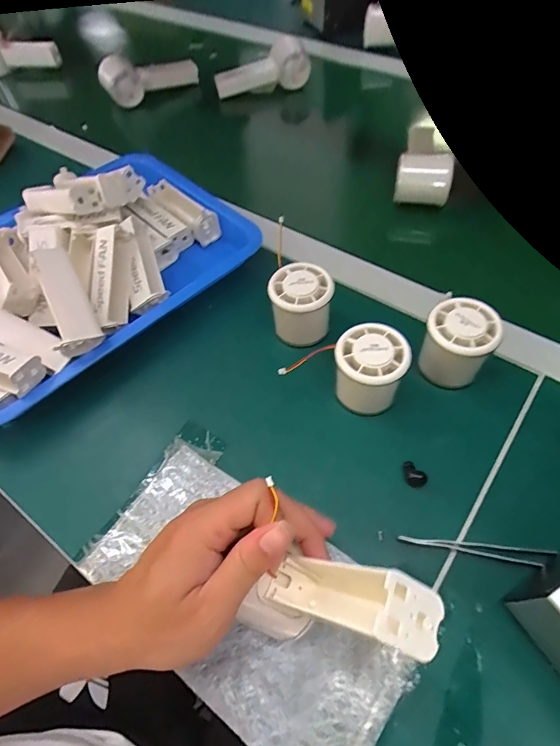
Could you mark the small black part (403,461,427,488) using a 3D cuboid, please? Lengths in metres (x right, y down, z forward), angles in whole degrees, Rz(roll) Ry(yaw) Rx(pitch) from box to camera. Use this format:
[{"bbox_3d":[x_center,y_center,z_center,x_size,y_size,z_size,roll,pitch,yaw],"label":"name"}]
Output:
[{"bbox_3d":[0.105,0.080,0.342,0.012,0.010,0.021,-36,62,-17],"label":"small black part"}]

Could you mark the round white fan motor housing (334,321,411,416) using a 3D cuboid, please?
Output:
[{"bbox_3d":[0.074,-0.004,0.364,0.056,0.055,0.054,-2,58,3],"label":"round white fan motor housing"}]

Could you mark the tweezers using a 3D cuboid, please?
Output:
[{"bbox_3d":[0.138,0.126,0.308,0.102,0.013,0.011,4,58,7],"label":"tweezers"}]

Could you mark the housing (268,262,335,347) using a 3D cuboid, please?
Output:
[{"bbox_3d":[0.018,-0.065,0.410,0.058,0.057,0.052,-4,57,2],"label":"housing"}]

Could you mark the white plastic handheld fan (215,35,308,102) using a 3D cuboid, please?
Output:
[{"bbox_3d":[-0.026,-0.469,0.673,0.147,0.054,0.055,-21,59,-9],"label":"white plastic handheld fan"}]

